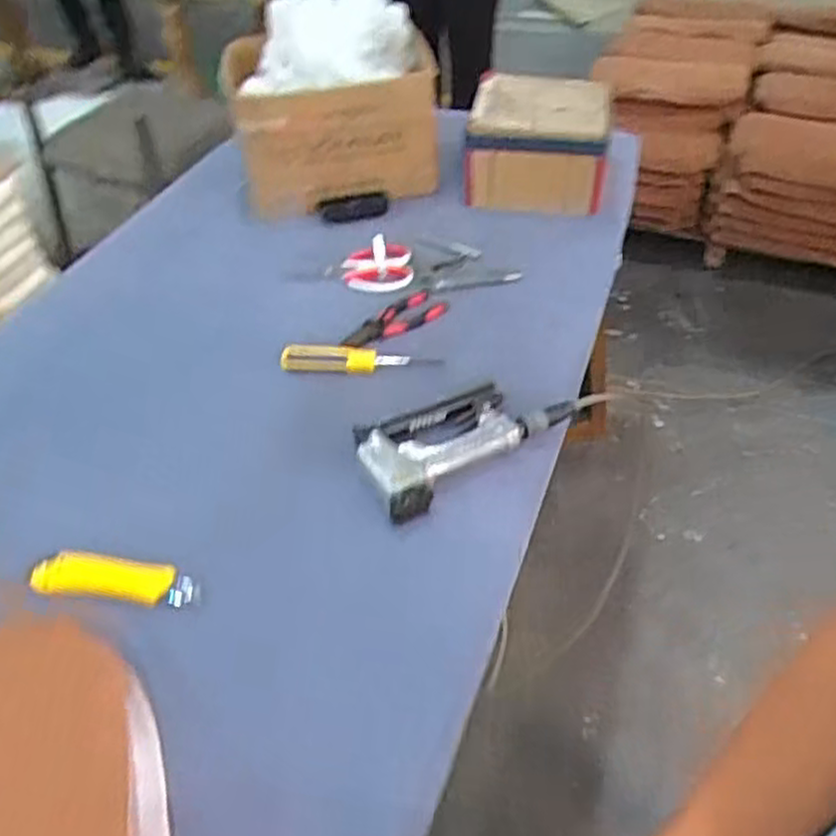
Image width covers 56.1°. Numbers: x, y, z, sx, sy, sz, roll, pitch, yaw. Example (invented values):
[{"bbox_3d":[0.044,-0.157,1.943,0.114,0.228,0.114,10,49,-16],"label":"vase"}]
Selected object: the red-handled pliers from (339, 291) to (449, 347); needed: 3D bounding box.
[{"bbox_3d":[-0.033,-0.124,1.022,0.149,0.015,0.064,-27,48,-24],"label":"red-handled pliers"}]

